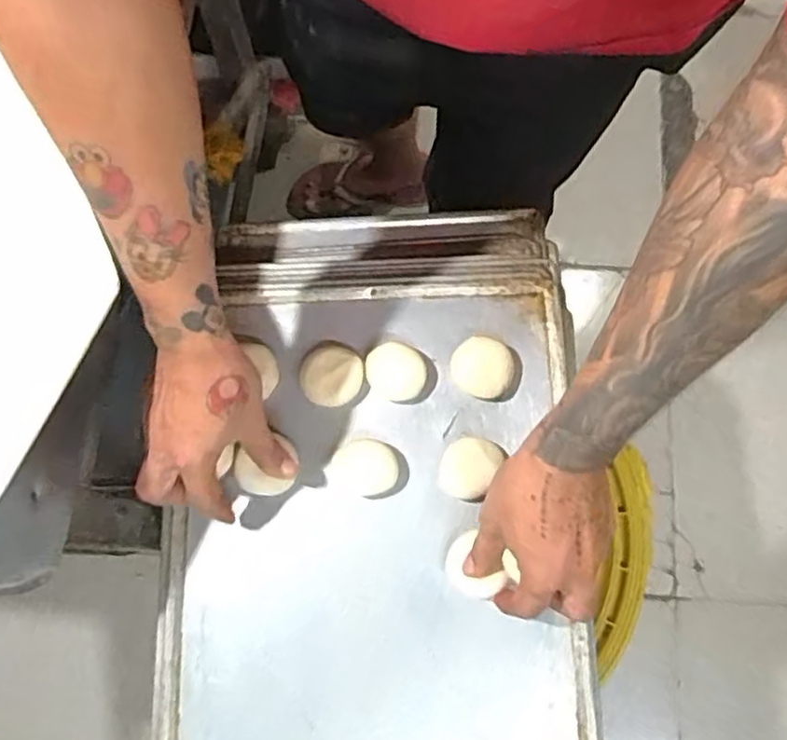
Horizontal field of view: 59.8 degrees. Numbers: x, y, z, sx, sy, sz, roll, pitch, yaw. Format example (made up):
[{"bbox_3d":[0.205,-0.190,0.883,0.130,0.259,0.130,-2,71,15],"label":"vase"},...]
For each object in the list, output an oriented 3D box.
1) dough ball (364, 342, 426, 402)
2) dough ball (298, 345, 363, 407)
[{"bbox_3d":[0.001,0.002,0.575,0.050,0.020,0.043,19,76,7],"label":"dough ball"},{"bbox_3d":[-0.053,0.004,0.576,0.050,0.014,0.052,0,75,2],"label":"dough ball"}]

